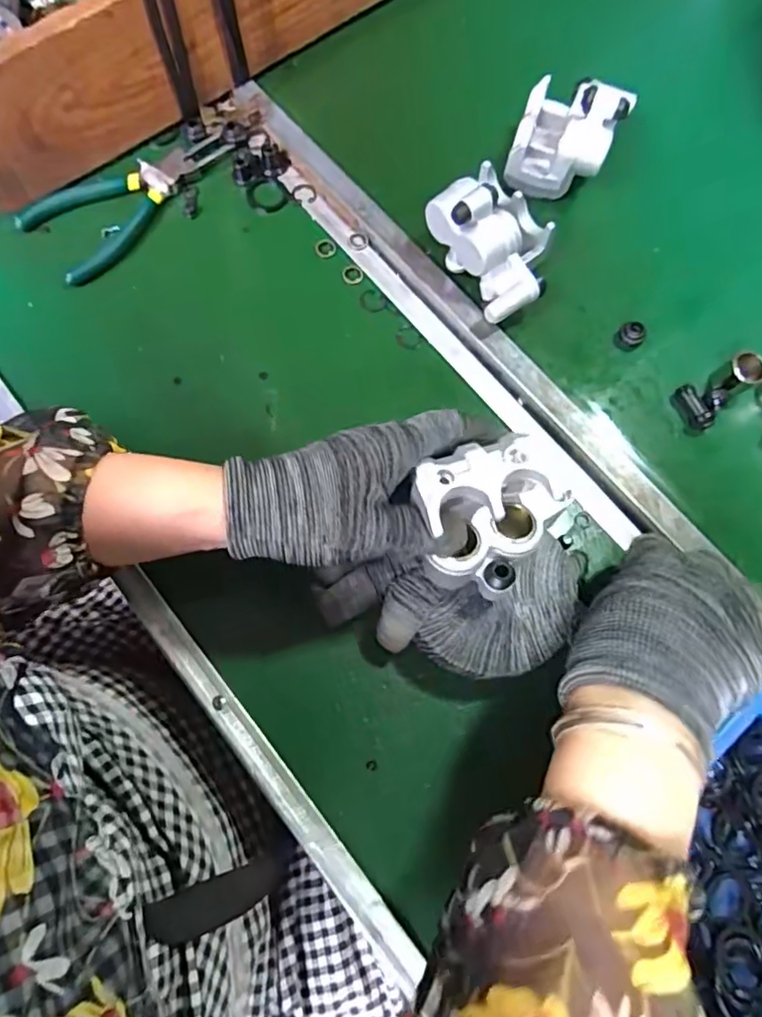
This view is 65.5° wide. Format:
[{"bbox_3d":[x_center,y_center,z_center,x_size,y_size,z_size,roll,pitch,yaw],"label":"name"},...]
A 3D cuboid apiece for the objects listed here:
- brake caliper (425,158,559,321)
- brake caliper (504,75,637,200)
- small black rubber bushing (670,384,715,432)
[{"bbox_3d":[0.083,-0.183,0.410,0.073,0.069,0.092,-29,75,-11],"label":"brake caliper"},{"bbox_3d":[0.139,-0.282,0.444,0.072,0.069,0.085,20,72,5],"label":"brake caliper"},{"bbox_3d":[0.219,-0.069,0.412,0.014,0.016,0.033,-18,73,-7],"label":"small black rubber bushing"}]

